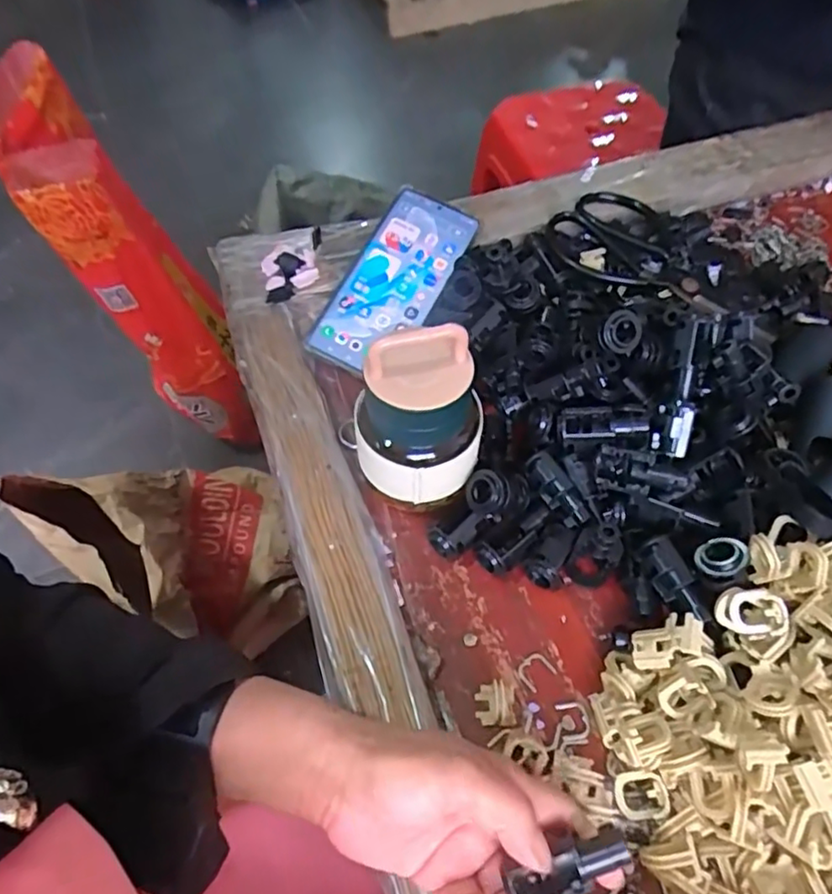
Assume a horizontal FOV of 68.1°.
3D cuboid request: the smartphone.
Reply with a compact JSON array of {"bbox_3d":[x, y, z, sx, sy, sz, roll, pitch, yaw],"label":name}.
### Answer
[{"bbox_3d":[-0.020,-0.131,0.486,0.077,0.012,0.159,28,79,7],"label":"smartphone"}]

